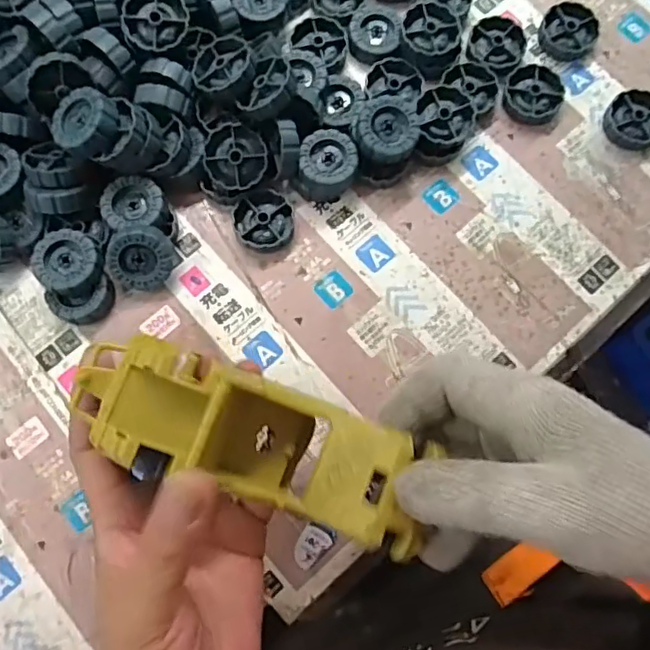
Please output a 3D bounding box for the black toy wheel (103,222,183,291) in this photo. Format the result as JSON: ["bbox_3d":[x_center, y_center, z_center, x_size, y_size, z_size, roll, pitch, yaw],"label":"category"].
[{"bbox_3d":[-0.112,-0.042,0.359,0.038,0.017,0.038,-31,117,9],"label":"black toy wheel"}]

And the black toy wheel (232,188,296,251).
[{"bbox_3d":[-0.038,-0.066,0.376,0.038,0.010,0.039,0,79,1],"label":"black toy wheel"}]

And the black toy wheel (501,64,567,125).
[{"bbox_3d":[0.140,-0.153,0.395,0.040,0.011,0.037,0,79,1],"label":"black toy wheel"}]

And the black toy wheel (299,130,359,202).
[{"bbox_3d":[0.003,-0.102,0.378,0.036,0.026,0.038,0,79,1],"label":"black toy wheel"}]

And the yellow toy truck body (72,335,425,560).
[{"bbox_3d":[-0.031,0.052,0.271,0.162,0.049,0.053,26,80,-13],"label":"yellow toy truck body"}]

